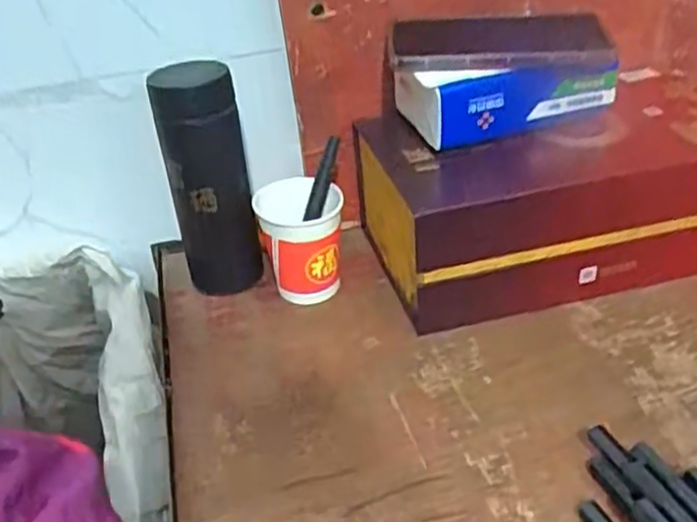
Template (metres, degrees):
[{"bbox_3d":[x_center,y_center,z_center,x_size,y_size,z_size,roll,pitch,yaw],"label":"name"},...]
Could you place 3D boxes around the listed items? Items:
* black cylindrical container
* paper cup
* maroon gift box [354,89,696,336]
[{"bbox_3d":[-0.112,-0.058,0.576,0.063,0.190,0.073,-11,35,-8],"label":"black cylindrical container"},{"bbox_3d":[-0.037,-0.013,0.586,0.067,0.091,0.079,-13,35,-9],"label":"paper cup"},{"bbox_3d":[0.173,-0.058,0.601,0.294,0.119,0.168,-12,35,-9],"label":"maroon gift box"}]

